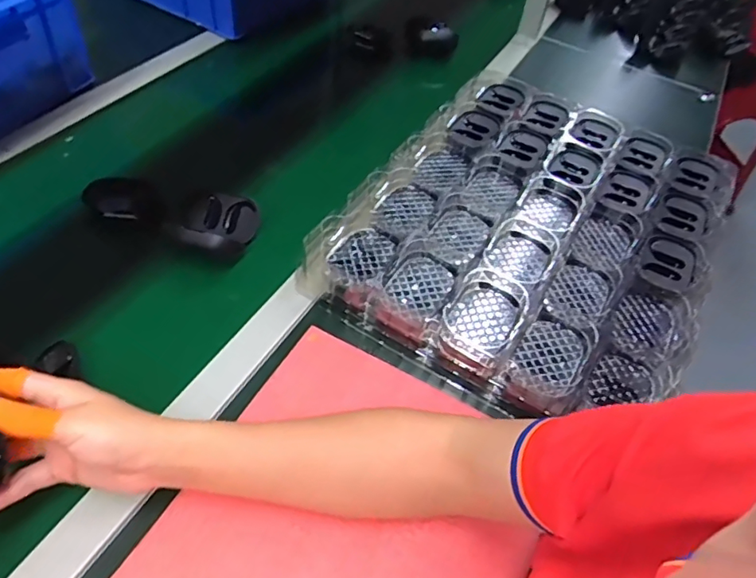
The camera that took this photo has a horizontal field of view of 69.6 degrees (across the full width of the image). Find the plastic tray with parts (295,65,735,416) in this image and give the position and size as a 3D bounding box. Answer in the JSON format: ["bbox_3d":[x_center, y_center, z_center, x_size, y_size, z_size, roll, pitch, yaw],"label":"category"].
[{"bbox_3d":[0.213,-0.105,0.687,0.400,0.034,0.547,25,50,16],"label":"plastic tray with parts"}]

